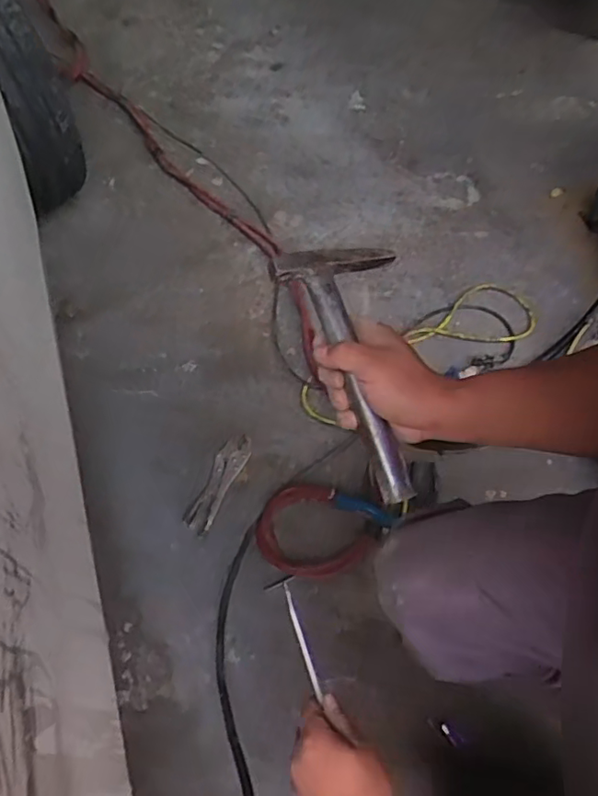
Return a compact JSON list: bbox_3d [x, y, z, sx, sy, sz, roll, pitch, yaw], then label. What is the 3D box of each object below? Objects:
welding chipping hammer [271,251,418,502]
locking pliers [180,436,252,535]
[{"bbox_3d":[0.057,-0.027,0.497,0.111,0.033,0.226,-13,72,-9],"label":"welding chipping hammer"},{"bbox_3d":[-0.149,0.152,1.087,0.057,0.013,0.200,22,60,13],"label":"locking pliers"}]

